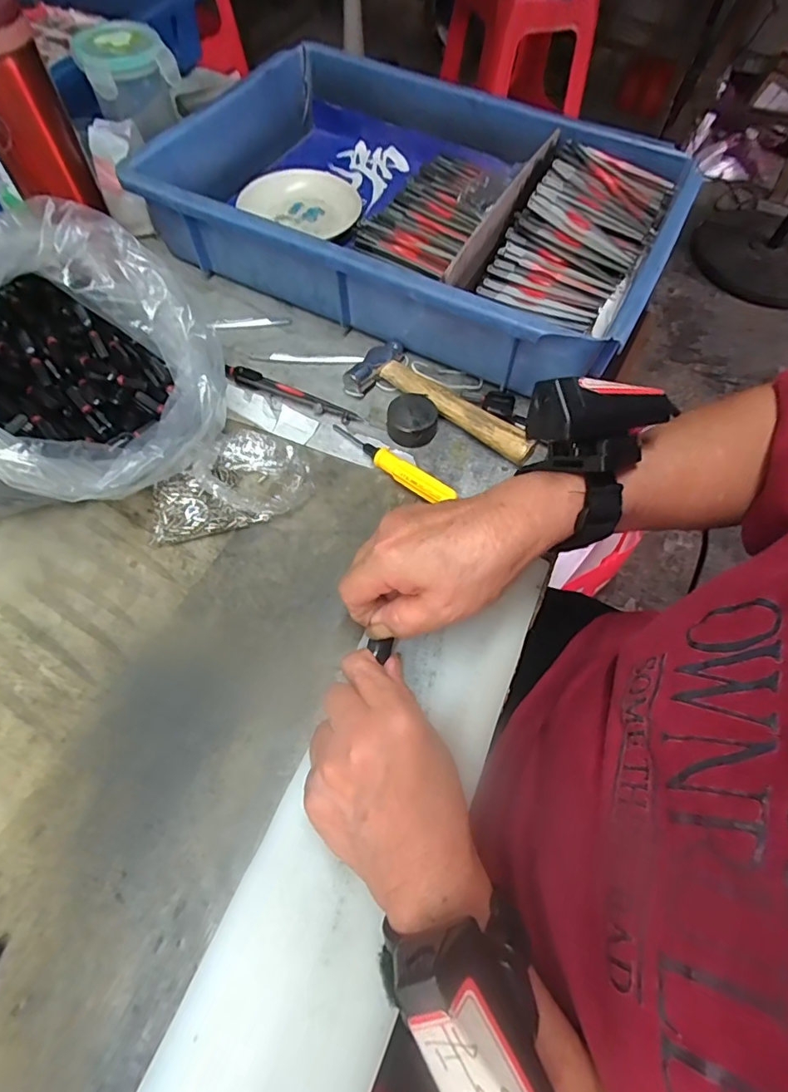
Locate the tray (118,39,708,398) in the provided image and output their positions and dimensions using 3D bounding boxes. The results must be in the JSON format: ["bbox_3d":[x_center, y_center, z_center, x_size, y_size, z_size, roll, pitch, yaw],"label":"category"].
[{"bbox_3d":[0.023,-0.307,0.480,0.426,0.083,0.288,26,64,12],"label":"tray"}]

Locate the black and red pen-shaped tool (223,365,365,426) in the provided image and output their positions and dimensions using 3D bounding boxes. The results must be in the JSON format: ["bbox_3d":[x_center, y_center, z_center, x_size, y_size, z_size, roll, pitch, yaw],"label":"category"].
[{"bbox_3d":[-0.085,-0.122,0.421,0.121,0.009,0.017,23,64,10],"label":"black and red pen-shaped tool"}]

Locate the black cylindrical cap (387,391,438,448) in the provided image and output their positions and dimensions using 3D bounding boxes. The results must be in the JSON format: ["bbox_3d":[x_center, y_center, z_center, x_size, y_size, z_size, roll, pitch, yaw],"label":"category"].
[{"bbox_3d":[0.014,-0.099,0.403,0.037,0.023,0.046,3,62,-1],"label":"black cylindrical cap"}]

